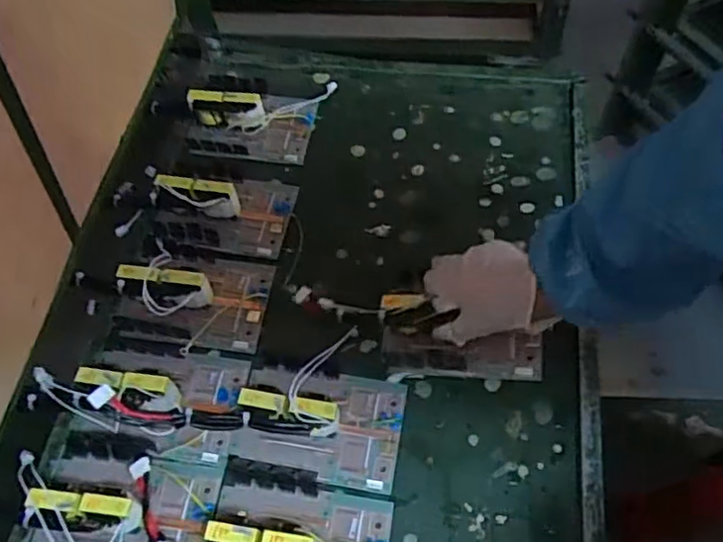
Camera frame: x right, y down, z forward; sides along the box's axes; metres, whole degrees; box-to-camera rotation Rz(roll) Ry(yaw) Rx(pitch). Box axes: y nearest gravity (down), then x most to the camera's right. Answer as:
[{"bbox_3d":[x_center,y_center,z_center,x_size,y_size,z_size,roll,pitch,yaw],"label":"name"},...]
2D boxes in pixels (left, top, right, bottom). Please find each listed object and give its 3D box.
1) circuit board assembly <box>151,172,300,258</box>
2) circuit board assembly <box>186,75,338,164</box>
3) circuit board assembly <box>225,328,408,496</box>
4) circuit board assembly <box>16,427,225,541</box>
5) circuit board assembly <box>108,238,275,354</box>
[{"bbox_3d":[-0.164,-0.080,0.759,0.163,0.052,0.113,1,60,5],"label":"circuit board assembly"},{"bbox_3d":[-0.138,-0.212,0.837,0.180,0.050,0.120,2,60,5],"label":"circuit board assembly"},{"bbox_3d":[-0.044,0.138,0.620,0.165,0.059,0.110,11,62,10],"label":"circuit board assembly"},{"bbox_3d":[-0.233,0.213,0.586,0.197,0.052,0.129,5,61,7],"label":"circuit board assembly"},{"bbox_3d":[-0.187,0.022,0.699,0.165,0.055,0.123,8,61,8],"label":"circuit board assembly"}]

